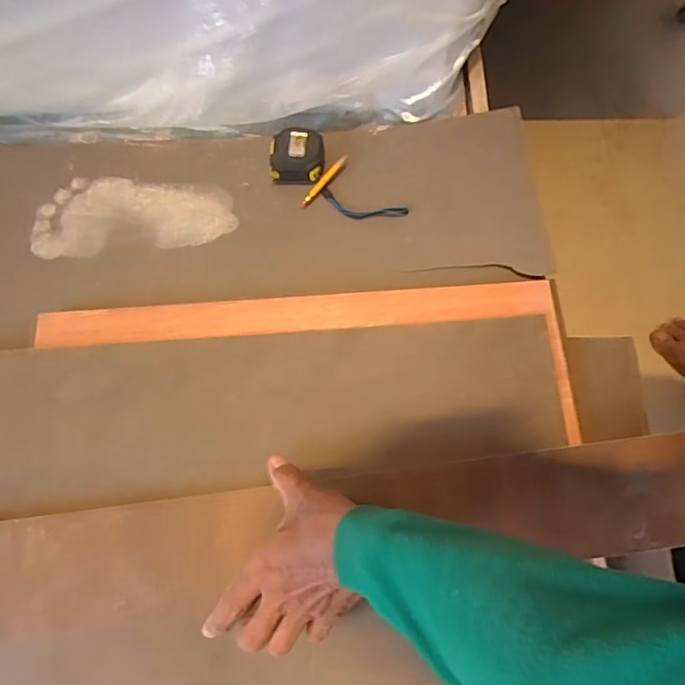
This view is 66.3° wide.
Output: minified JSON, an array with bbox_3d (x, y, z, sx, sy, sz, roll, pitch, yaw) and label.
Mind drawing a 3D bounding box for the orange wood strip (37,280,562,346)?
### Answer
[{"bbox_3d":[-0.050,-0.032,0.562,0.542,0.015,0.042,-4,73,-2],"label":"orange wood strip"}]

